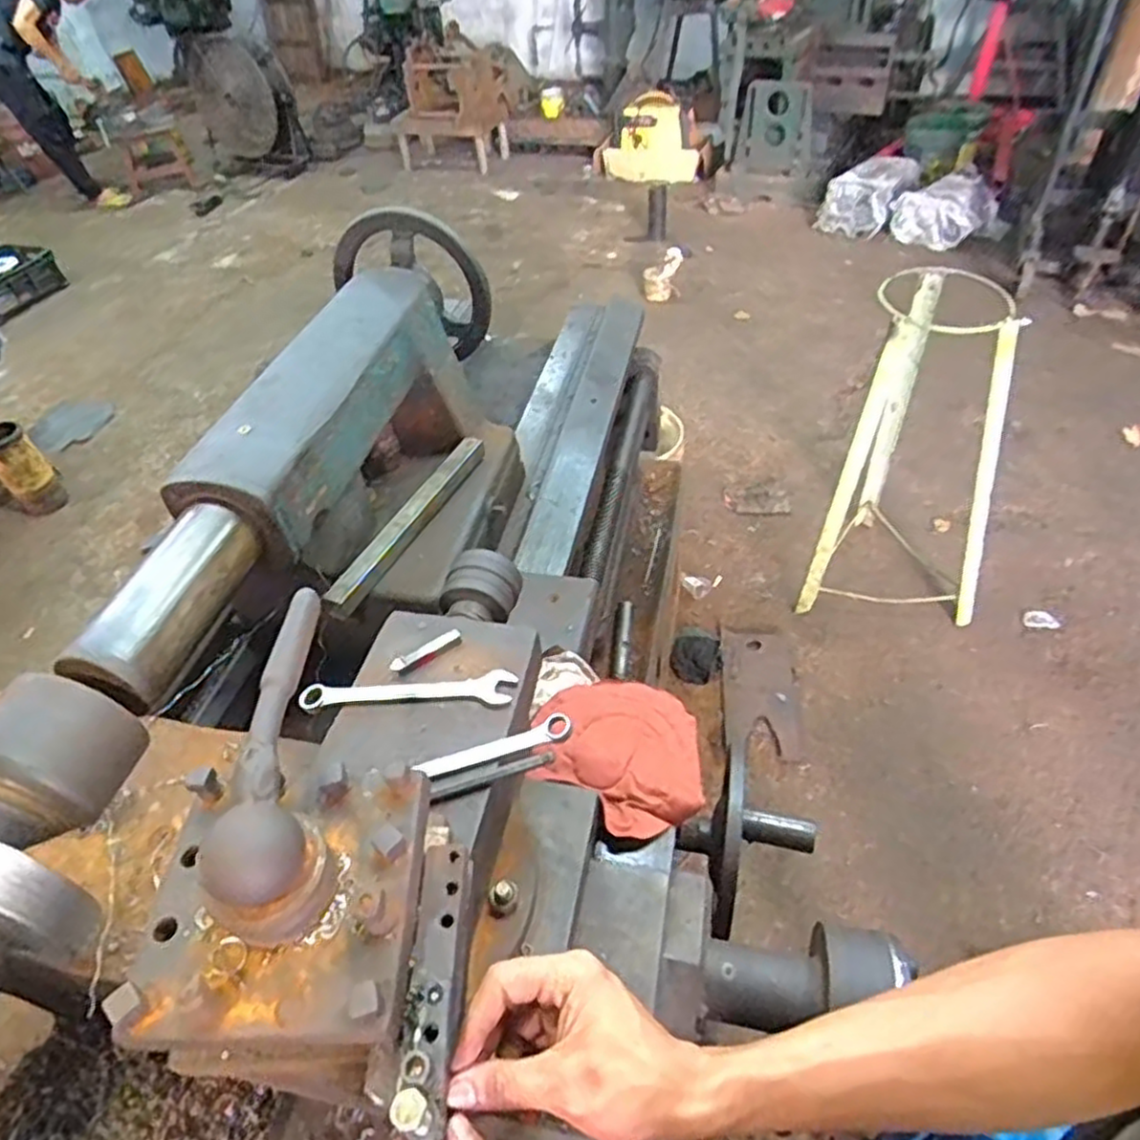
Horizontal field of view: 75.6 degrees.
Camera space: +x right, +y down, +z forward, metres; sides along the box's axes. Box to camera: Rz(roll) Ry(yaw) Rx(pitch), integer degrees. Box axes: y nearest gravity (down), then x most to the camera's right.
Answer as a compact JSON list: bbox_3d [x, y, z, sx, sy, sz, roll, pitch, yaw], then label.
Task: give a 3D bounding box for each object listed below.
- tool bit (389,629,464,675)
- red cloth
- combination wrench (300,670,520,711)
[{"bbox_3d":[-0.117,0.067,0.604,0.061,0.009,0.012,-29,50,-21],"label":"tool bit"},{"bbox_3d":[0.045,0.172,0.690,0.150,0.022,0.161,-1,46,4],"label":"red cloth"},{"bbox_3d":[-0.128,0.095,0.584,0.170,0.006,0.027,-2,46,4],"label":"combination wrench"}]

